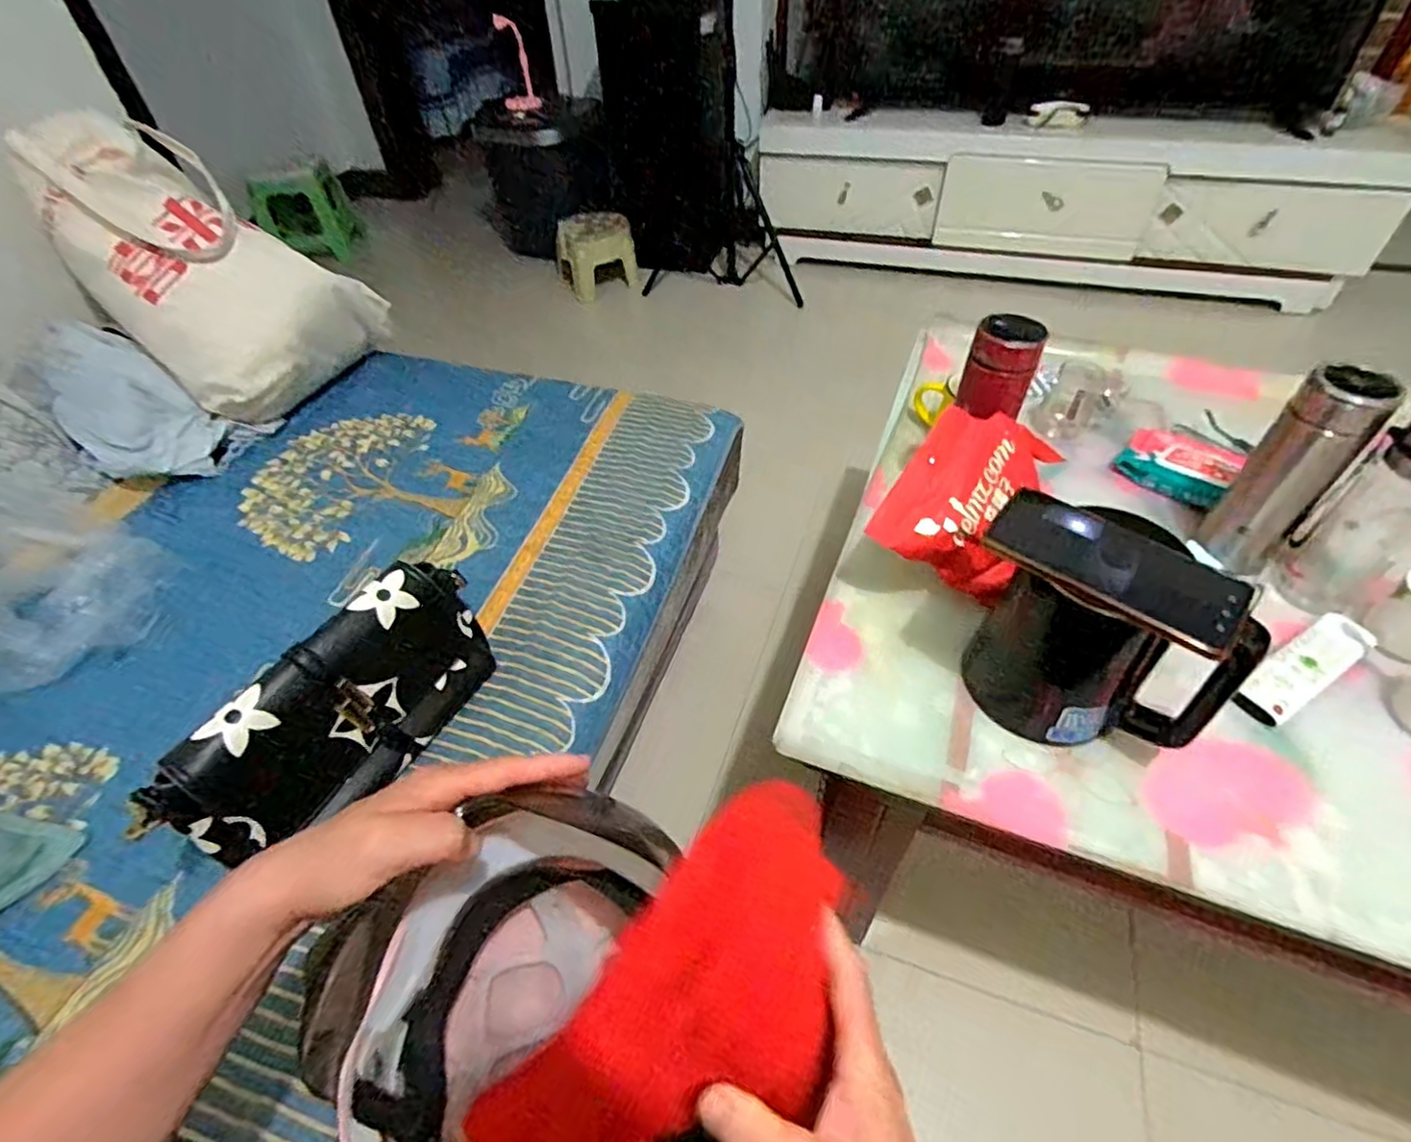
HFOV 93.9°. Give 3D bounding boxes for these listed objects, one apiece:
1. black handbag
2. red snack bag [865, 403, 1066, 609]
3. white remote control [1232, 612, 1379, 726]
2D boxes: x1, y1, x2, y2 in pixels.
[{"bbox_3d":[-0.316,0.131,0.597,0.067,0.162,0.289,23,53,23],"label":"black handbag"},{"bbox_3d":[0.250,-0.069,0.638,0.132,0.125,0.167,21,52,21],"label":"red snack bag"},{"bbox_3d":[0.545,0.085,0.597,0.175,0.016,0.042,-25,54,-19],"label":"white remote control"}]

